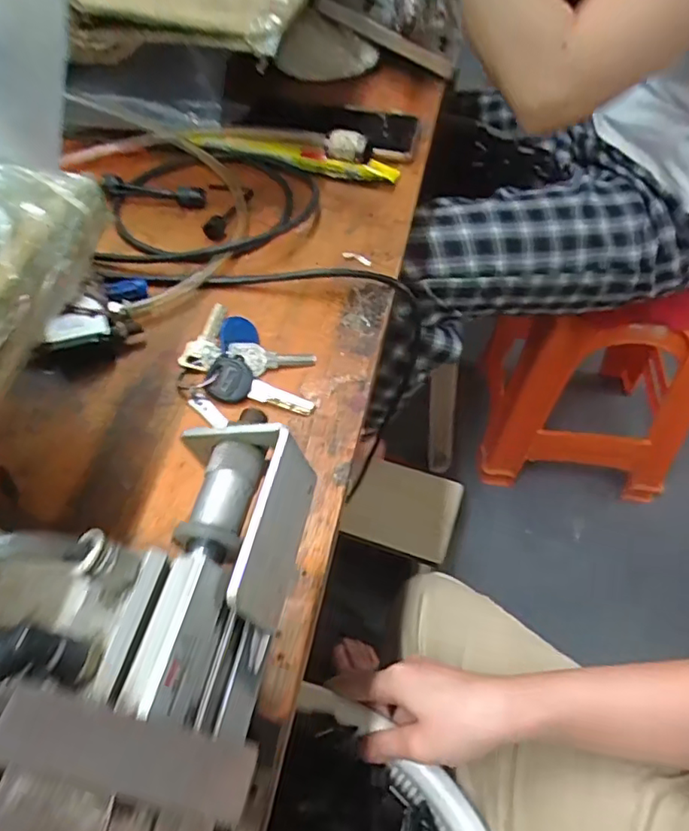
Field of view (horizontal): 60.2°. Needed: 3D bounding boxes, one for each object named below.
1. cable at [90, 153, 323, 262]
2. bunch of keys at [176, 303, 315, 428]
[{"bbox_3d":[-0.106,-0.182,0.490,0.168,0.017,0.157,-4,53,-3],"label":"cable"},{"bbox_3d":[-0.064,-0.028,0.375,0.098,0.013,0.075,25,57,18],"label":"bunch of keys"}]

